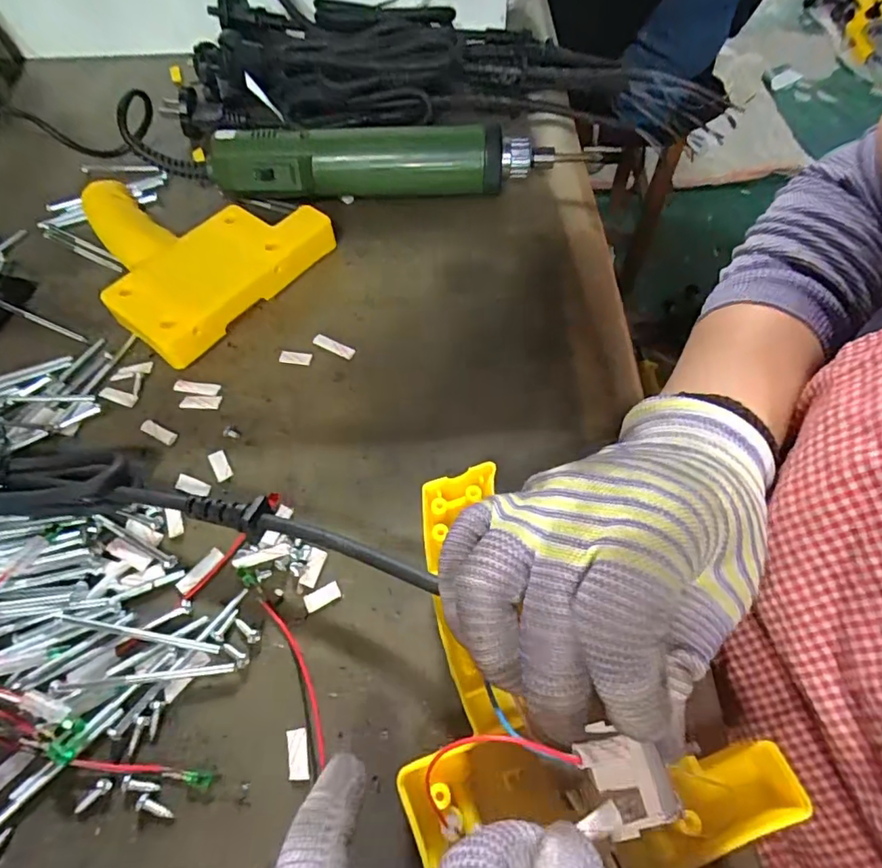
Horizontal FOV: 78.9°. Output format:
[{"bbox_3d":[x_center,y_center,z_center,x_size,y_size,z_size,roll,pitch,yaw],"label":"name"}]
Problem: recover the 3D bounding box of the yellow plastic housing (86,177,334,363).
[{"bbox_3d":[-0.160,-0.119,0.330,0.145,0.029,0.122,36,66,18],"label":"yellow plastic housing"}]

